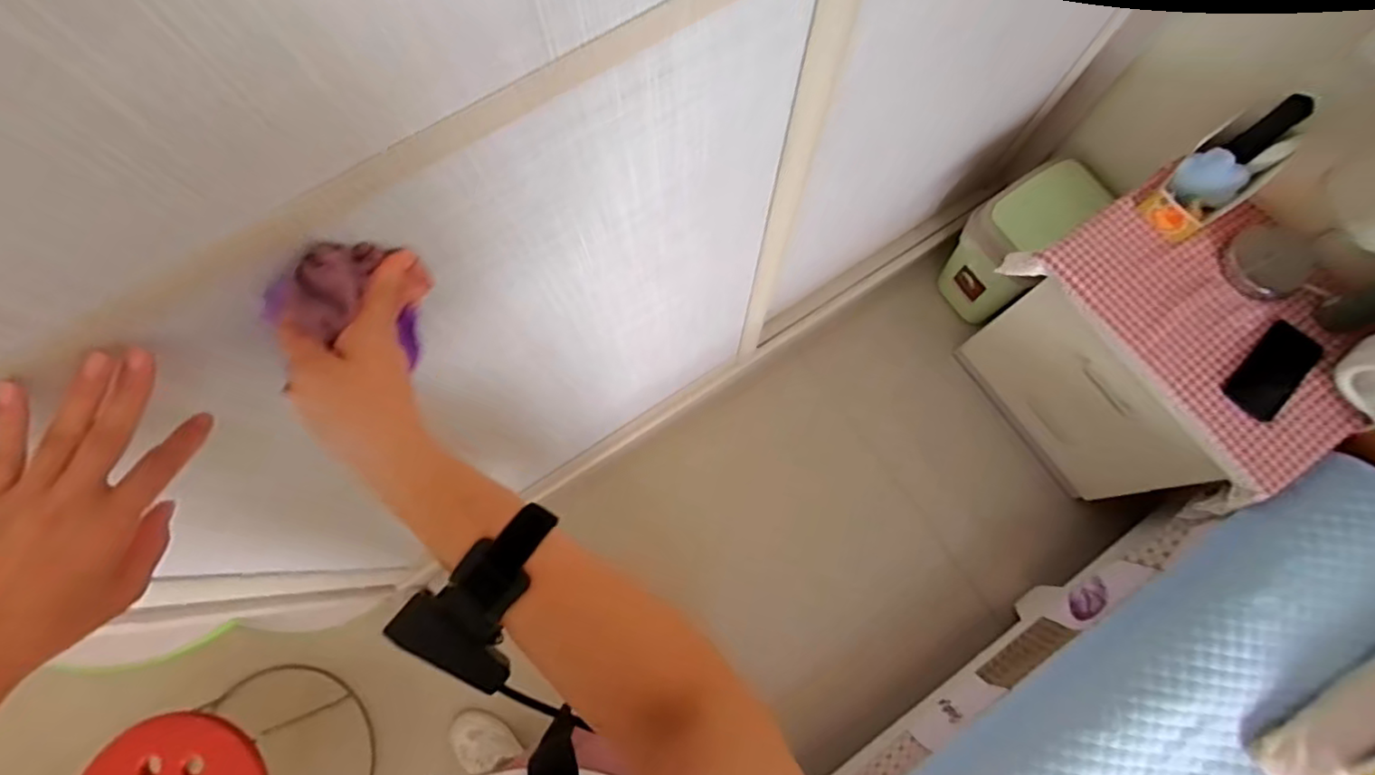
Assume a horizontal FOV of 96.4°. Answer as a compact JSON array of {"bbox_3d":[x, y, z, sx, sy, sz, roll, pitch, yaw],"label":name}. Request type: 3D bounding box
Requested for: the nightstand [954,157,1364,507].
[{"bbox_3d":[0.782,-0.048,1.122,0.258,0.448,0.454,-33,79,-9],"label":"nightstand"}]

